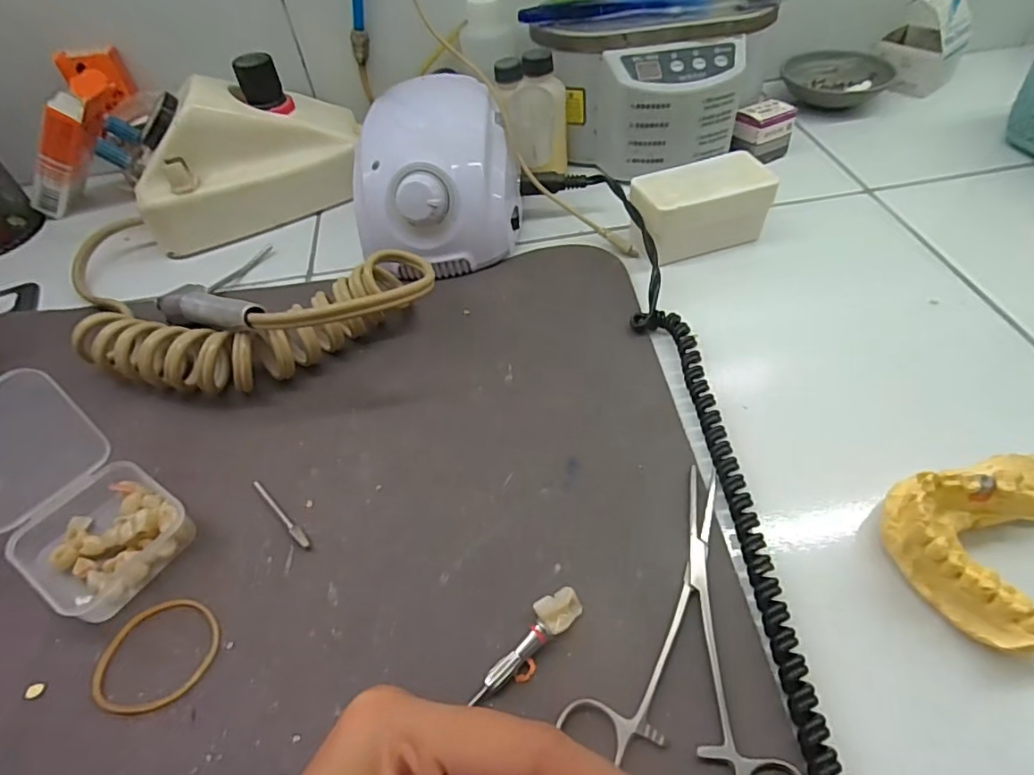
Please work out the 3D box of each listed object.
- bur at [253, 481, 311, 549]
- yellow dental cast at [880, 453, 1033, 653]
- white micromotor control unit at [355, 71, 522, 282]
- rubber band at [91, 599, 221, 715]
[{"bbox_3d":[-0.109,0.057,0.255,0.005,0.004,0.048,-39,59,-24],"label":"bur"},{"bbox_3d":[0.184,0.059,0.213,0.068,0.031,0.064,-26,52,-16],"label":"yellow dental cast"},{"bbox_3d":[-0.052,-0.137,0.362,0.104,0.070,0.134,-2,49,4],"label":"white micromotor control unit"},{"bbox_3d":[-0.142,0.104,0.217,0.044,0.004,0.042,-3,49,3],"label":"rubber band"}]

